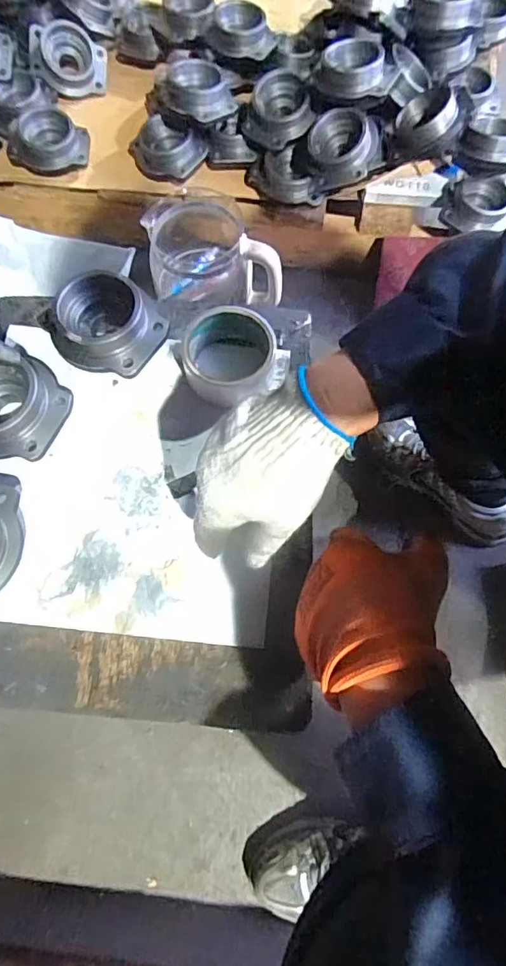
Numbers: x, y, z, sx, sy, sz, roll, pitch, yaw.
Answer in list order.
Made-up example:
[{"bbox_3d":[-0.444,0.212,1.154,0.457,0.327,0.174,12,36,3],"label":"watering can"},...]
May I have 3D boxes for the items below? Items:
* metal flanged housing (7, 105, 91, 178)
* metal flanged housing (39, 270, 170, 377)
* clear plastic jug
[{"bbox_3d":[-0.324,-0.537,0.786,0.126,0.041,0.083,-3,72,-2],"label":"metal flanged housing"},{"bbox_3d":[-0.142,-0.155,0.494,0.107,0.054,0.095,-1,72,-1],"label":"metal flanged housing"},{"bbox_3d":[-0.059,-0.366,0.787,0.194,0.126,0.155,-1,72,-1],"label":"clear plastic jug"}]

